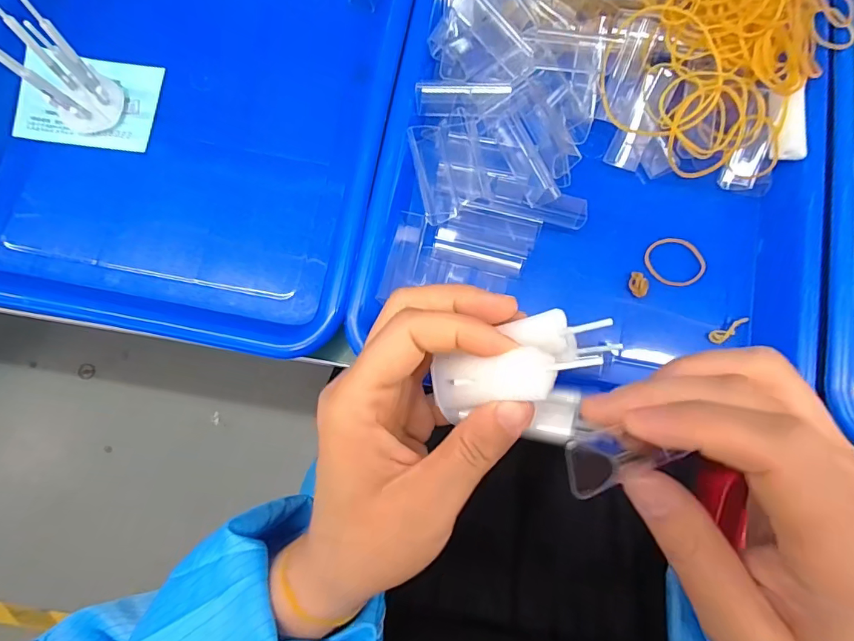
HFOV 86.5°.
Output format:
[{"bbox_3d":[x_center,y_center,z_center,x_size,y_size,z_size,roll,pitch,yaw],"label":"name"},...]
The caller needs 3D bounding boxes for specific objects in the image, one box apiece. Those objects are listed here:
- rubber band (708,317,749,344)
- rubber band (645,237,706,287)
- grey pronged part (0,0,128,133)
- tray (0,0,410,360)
[{"bbox_3d":[0.176,0.006,0.263,0.023,0.005,0.008,-22,81,-4],"label":"rubber band"},{"bbox_3d":[0.148,-0.035,0.270,0.033,0.004,0.033,0,80,0],"label":"rubber band"},{"bbox_3d":[-0.207,-0.139,0.254,0.032,0.074,0.036,42,82,7],"label":"grey pronged part"},{"bbox_3d":[-0.143,-0.148,0.281,0.242,0.032,0.311,10,80,2],"label":"tray"}]

